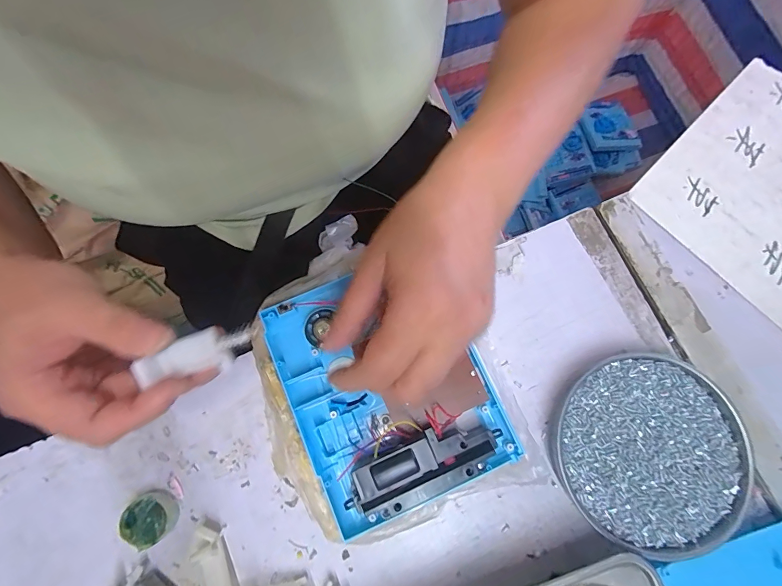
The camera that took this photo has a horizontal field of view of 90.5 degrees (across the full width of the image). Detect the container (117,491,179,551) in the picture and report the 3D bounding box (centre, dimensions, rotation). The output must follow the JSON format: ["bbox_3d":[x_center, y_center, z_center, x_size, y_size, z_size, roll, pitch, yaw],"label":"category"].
[{"bbox_3d":[-0.173,0.162,0.277,0.031,0.017,0.032,0,76,-1],"label":"container"}]

